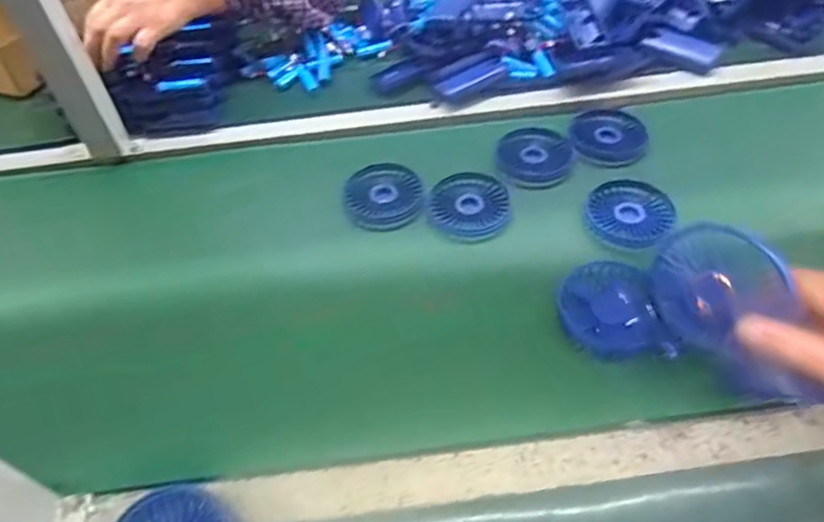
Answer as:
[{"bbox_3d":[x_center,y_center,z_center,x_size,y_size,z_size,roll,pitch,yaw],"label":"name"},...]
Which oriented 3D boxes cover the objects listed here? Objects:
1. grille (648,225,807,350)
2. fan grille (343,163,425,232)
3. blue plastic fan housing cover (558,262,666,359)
[{"bbox_3d":[0.200,0.016,0.386,0.012,0.079,0.080,-10,72,-49],"label":"grille"},{"bbox_3d":[-0.031,-0.070,0.636,0.083,0.018,0.072,0,80,-3],"label":"fan grille"},{"bbox_3d":[0.174,0.043,0.521,0.078,0.011,0.084,-18,74,10],"label":"blue plastic fan housing cover"}]

